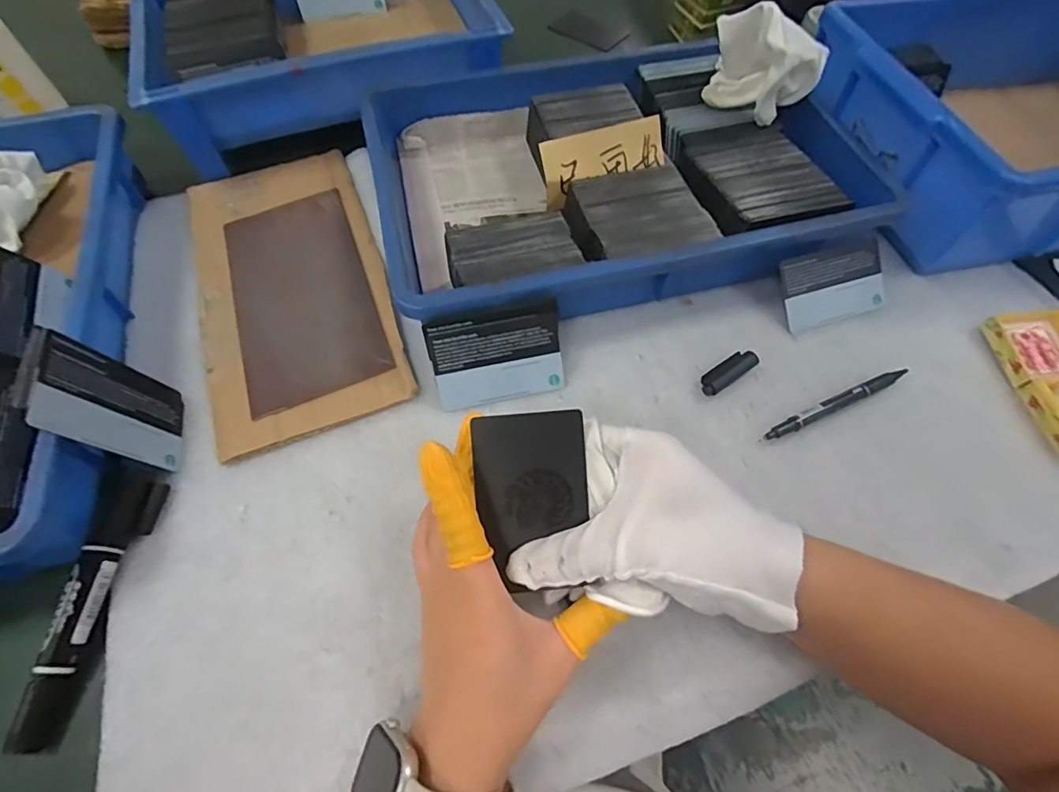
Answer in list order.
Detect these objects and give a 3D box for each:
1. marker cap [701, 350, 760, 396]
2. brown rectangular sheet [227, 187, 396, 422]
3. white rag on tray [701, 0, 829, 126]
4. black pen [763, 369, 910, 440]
[{"bbox_3d":[0.137,-0.017,0.357,0.045,0.011,0.017,-32,66,-17],"label":"marker cap"},{"bbox_3d":[-0.176,-0.083,0.398,0.099,0.005,0.198,-19,64,-12],"label":"brown rectangular sheet"},{"bbox_3d":[0.183,-0.264,0.410,0.089,0.068,0.051,34,66,16],"label":"white rag on tray"},{"bbox_3d":[0.210,0.005,0.352,0.118,0.012,0.010,-22,63,-12],"label":"black pen"}]

